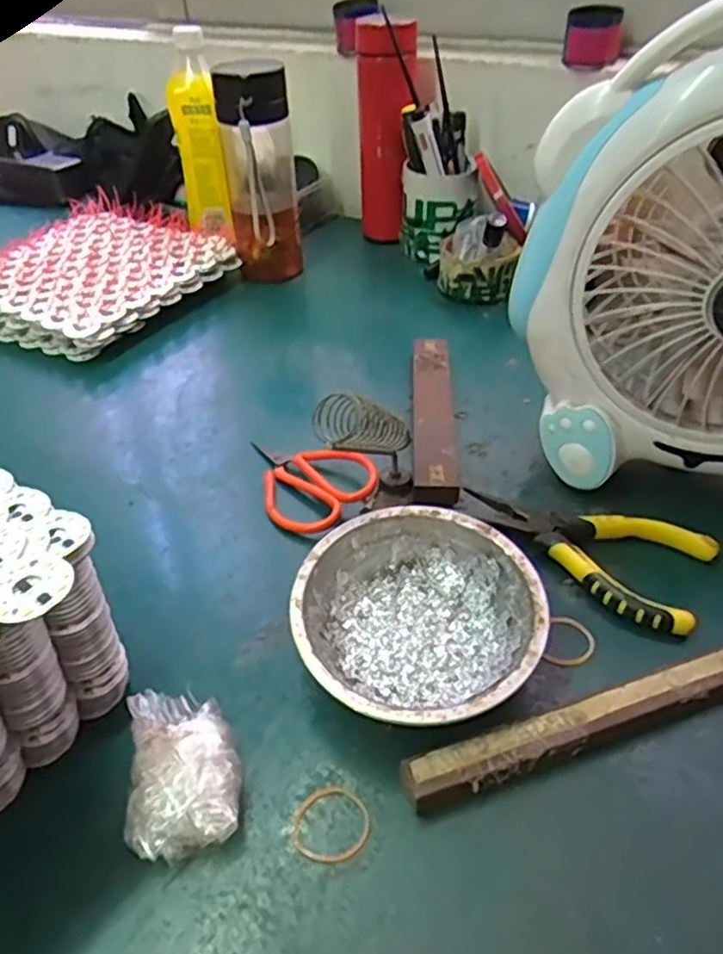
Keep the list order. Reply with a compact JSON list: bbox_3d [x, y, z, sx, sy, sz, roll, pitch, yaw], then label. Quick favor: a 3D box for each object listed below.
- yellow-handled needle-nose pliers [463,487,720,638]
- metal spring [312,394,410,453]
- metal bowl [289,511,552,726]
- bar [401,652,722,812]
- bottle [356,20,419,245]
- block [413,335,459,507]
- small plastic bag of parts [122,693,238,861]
[{"bbox_3d":[0.148,0.035,0.425,0.078,0.017,0.153,-28,47,-29],"label":"yellow-handled needle-nose pliers"},{"bbox_3d":[0.005,-0.032,0.409,0.026,0.031,0.080,32,15,34],"label":"metal spring"},{"bbox_3d":[0.030,0.078,0.357,0.125,0.045,0.123,-1,40,1],"label":"metal bowl"},{"bbox_3d":[0.122,0.117,0.327,0.211,0.019,0.020,-12,41,-13],"label":"bar"},{"bbox_3d":[0.030,-0.364,0.729,0.065,0.212,0.060,-1,40,1],"label":"bottle"},{"bbox_3d":[0.055,-0.049,0.522,0.030,0.025,0.198,1,40,3],"label":"block"},{"bbox_3d":[-0.082,0.129,0.307,0.048,0.039,0.076,-8,40,-8],"label":"small plastic bag of parts"}]

